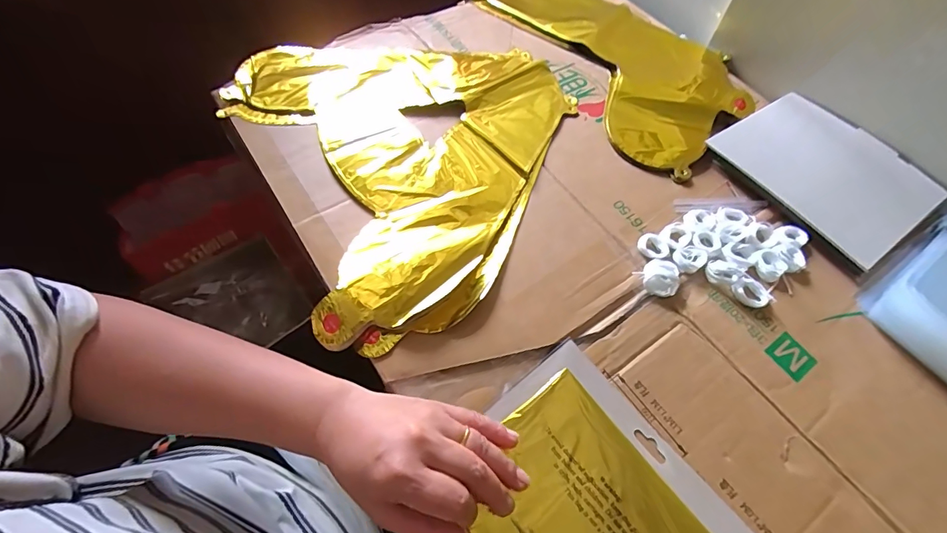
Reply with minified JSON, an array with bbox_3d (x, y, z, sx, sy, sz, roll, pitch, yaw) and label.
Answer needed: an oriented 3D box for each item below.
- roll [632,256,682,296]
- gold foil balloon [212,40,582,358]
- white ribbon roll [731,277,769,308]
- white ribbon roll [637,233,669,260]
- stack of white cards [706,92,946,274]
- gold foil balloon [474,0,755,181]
[{"bbox_3d":[0.169,0.010,0.397,0.039,0.013,0.035,-22,64,-16],"label":"roll"},{"bbox_3d":[-0.047,-0.141,0.469,0.344,0.016,0.391,-25,65,-17],"label":"gold foil balloon"},{"bbox_3d":[0.248,0.024,0.395,0.022,0.010,0.029,-29,66,-19],"label":"white ribbon roll"},{"bbox_3d":[0.171,-0.019,0.419,0.027,0.008,0.028,2,60,-3],"label":"white ribbon roll"},{"bbox_3d":[0.374,-0.103,0.469,0.167,0.016,0.187,-30,67,-19],"label":"stack of white cards"},{"bbox_3d":[0.193,-0.285,0.583,0.225,0.034,0.404,-23,64,-16],"label":"gold foil balloon"}]

